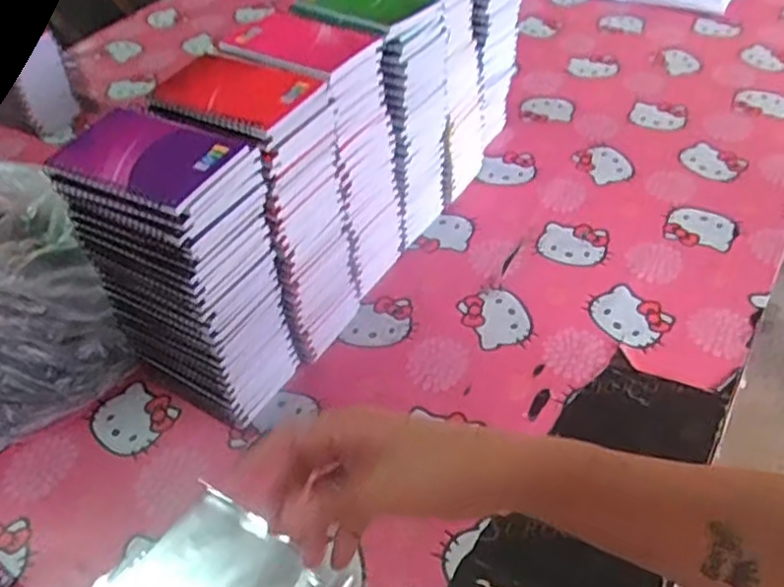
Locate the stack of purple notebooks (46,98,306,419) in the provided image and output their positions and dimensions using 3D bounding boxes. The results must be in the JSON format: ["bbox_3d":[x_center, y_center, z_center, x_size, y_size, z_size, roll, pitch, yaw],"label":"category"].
[{"bbox_3d":[-0.178,-0.012,0.604,0.150,0.280,0.091,17,49,21],"label":"stack of purple notebooks"}]

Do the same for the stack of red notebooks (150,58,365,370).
[{"bbox_3d":[-0.119,-0.072,0.660,0.135,0.280,0.105,22,51,25],"label":"stack of red notebooks"}]

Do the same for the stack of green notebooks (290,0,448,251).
[{"bbox_3d":[-0.012,-0.190,0.777,0.133,0.277,0.117,28,54,29],"label":"stack of green notebooks"}]

